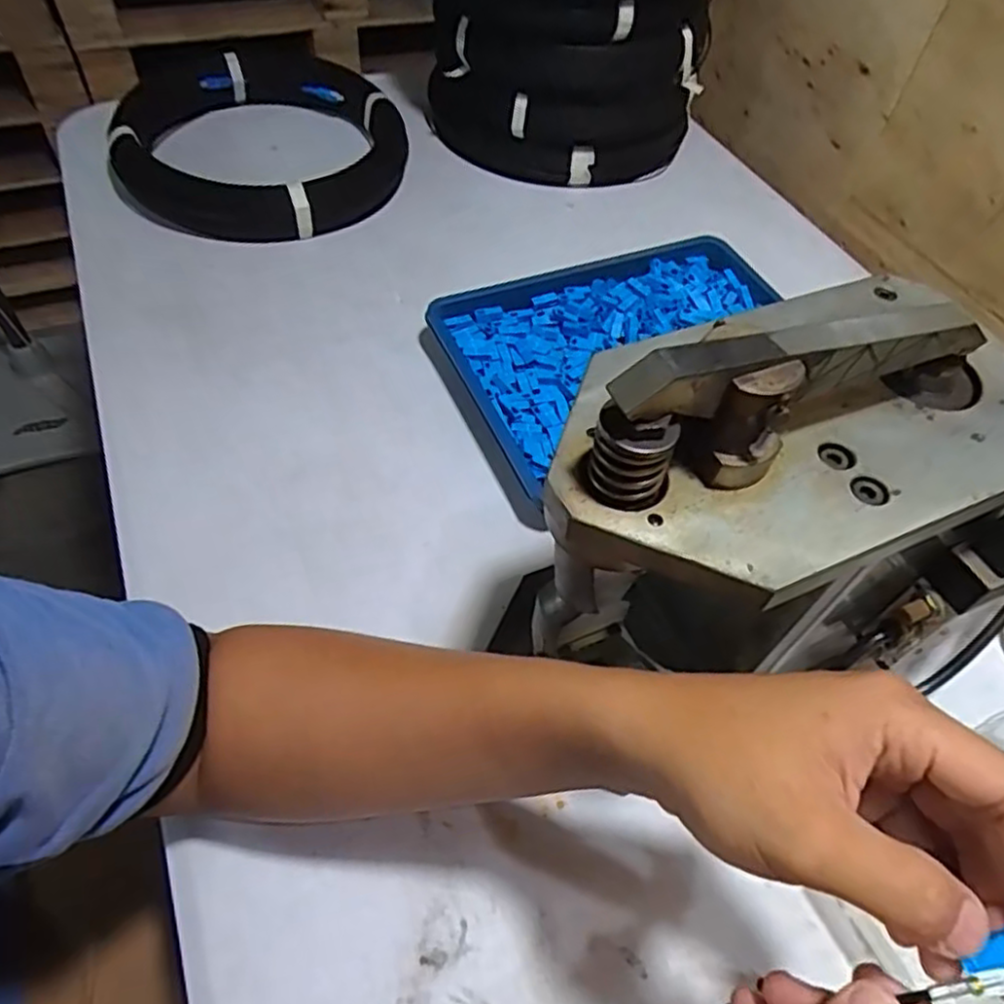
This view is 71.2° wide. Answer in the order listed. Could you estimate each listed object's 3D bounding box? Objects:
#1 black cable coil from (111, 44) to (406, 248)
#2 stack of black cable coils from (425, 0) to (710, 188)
[{"bbox_3d":[-0.256,-0.388,0.752,0.295,0.057,0.287,-6,55,-10],"label":"black cable coil"},{"bbox_3d":[0.065,-0.532,0.776,0.291,0.233,0.271,-4,54,-8],"label":"stack of black cable coils"}]

